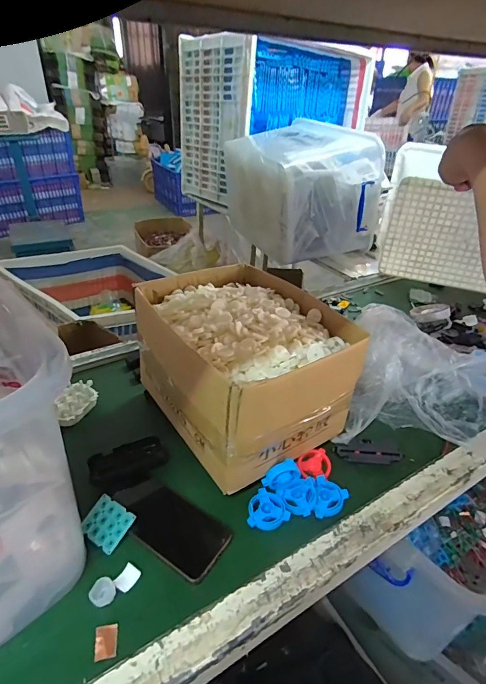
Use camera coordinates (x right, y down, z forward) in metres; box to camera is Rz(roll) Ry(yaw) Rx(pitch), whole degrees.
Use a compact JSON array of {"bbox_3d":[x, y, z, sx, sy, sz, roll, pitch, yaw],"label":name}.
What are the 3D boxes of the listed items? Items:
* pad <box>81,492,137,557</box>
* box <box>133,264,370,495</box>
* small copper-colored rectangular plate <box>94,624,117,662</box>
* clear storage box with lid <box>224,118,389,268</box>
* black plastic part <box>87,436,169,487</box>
[{"bbox_3d":[-0.172,0.229,0.501,0.057,0.004,0.051,24,59,22],"label":"pad"},{"bbox_3d":[-0.006,0.019,0.627,0.243,0.170,0.316,-19,40,-29],"label":"box"},{"bbox_3d":[-0.141,0.309,0.407,0.021,0.004,0.029,0,39,-15],"label":"small copper-colored rectangular plate"},{"bbox_3d":[0.189,-0.503,1.309,0.366,0.343,0.444,-13,37,-21],"label":"clear storage box with lid"},{"bbox_3d":[-0.168,0.170,0.579,0.106,0.014,0.060,-13,37,-21],"label":"black plastic part"}]

